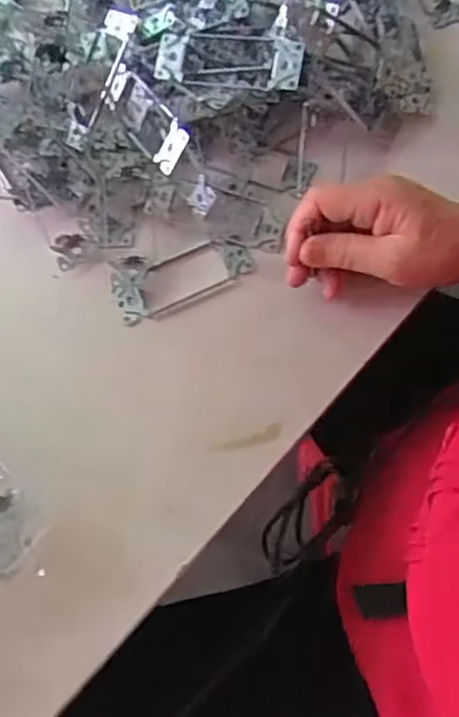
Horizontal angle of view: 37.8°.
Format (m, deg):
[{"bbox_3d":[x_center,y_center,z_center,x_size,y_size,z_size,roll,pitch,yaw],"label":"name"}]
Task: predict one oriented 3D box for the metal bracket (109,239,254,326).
[{"bbox_3d":[-0.035,-0.062,0.500,0.105,0.013,0.045,-16,73,-3],"label":"metal bracket"}]

